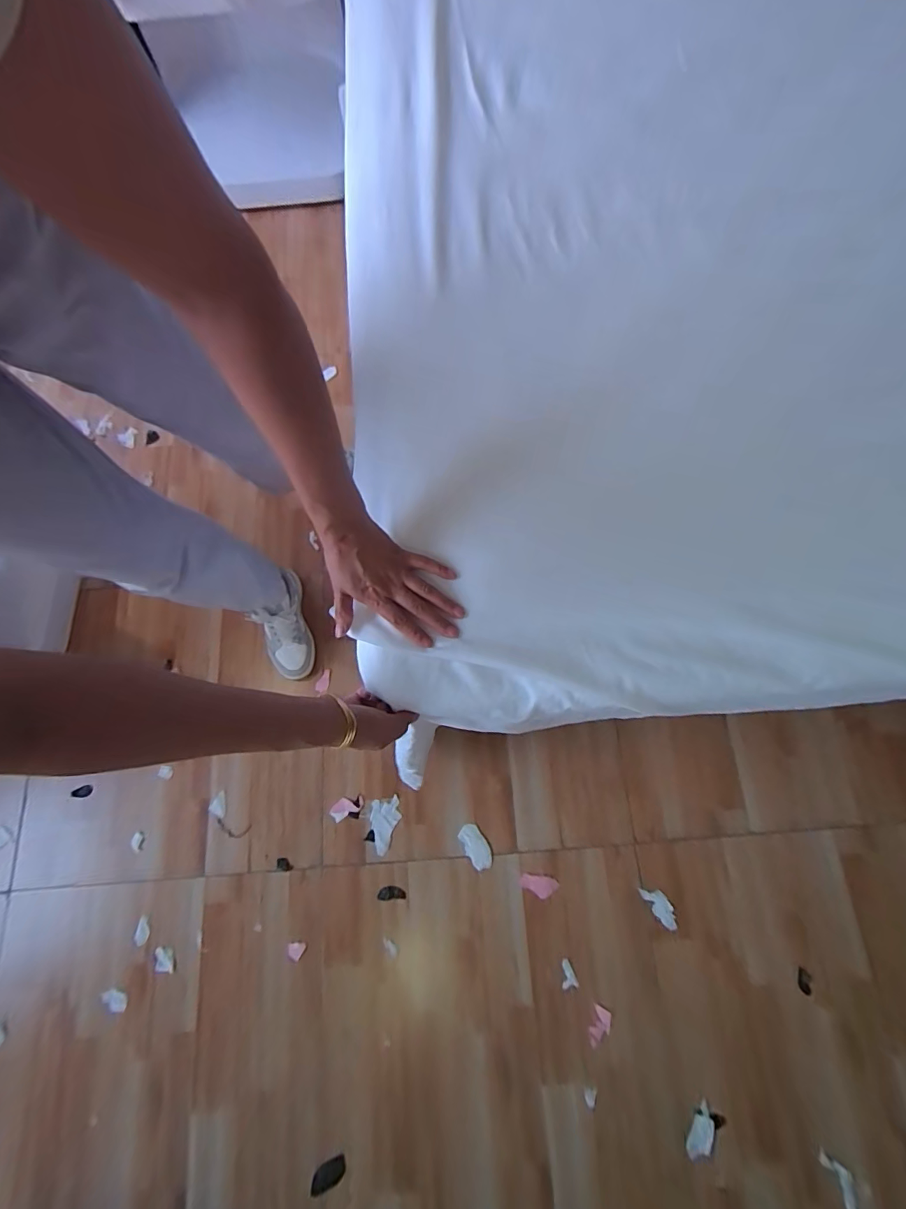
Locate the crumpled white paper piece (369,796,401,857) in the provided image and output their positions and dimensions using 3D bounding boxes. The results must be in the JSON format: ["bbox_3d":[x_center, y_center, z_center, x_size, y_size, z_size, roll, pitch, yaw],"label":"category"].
[{"bbox_3d":[-0.136,0.449,0.935,0.060,0.010,0.102,-9,76,-2],"label":"crumpled white paper piece"}]

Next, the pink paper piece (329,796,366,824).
[{"bbox_3d":[-0.216,0.414,0.944,0.073,0.009,0.038,-28,77,-7],"label":"pink paper piece"}]

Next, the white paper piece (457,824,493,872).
[{"bbox_3d":[0.047,0.492,0.932,0.046,0.008,0.087,-35,78,-9],"label":"white paper piece"}]

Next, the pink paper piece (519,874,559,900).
[{"bbox_3d":[0.173,0.567,0.927,0.074,0.012,0.039,11,76,3],"label":"pink paper piece"}]

